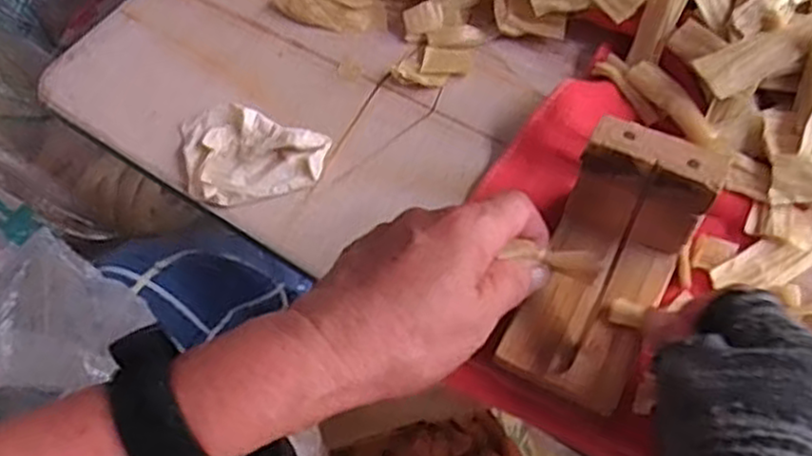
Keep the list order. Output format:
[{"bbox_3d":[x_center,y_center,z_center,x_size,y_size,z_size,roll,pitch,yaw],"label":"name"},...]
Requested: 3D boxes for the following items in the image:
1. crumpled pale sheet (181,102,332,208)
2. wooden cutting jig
[{"bbox_3d":[-0.095,-0.041,0.428,0.085,0.014,0.063,26,64,16],"label":"crumpled pale sheet"},{"bbox_3d":[0.090,0.017,0.341,0.058,0.073,0.103,25,64,16],"label":"wooden cutting jig"}]

